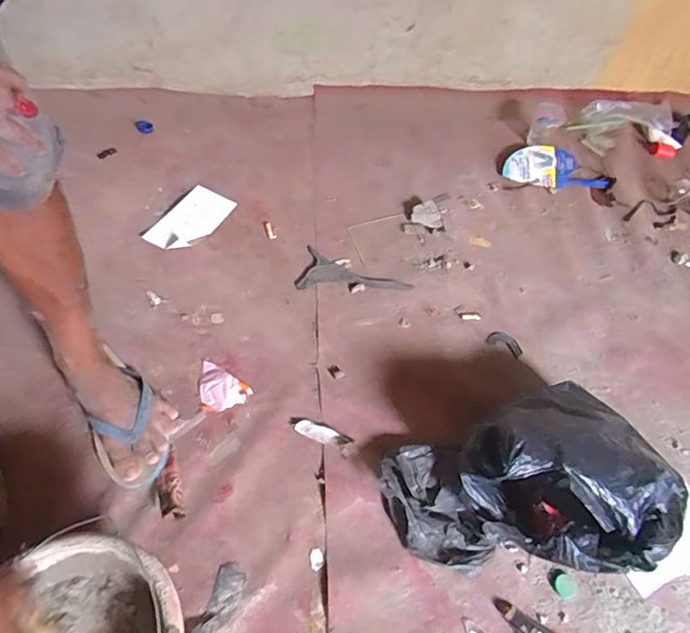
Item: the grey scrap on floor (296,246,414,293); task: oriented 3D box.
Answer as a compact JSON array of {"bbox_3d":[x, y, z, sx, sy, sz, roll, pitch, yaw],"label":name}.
[{"bbox_3d":[0.020,-0.080,0.975,0.209,0.006,0.097,9,59,4],"label":"grey scrap on floor"}]

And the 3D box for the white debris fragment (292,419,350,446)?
[{"bbox_3d":[-0.038,0.186,0.818,0.087,0.004,0.025,16,59,9],"label":"white debris fragment"}]

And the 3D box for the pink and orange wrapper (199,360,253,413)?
[{"bbox_3d":[-0.214,0.121,0.847,0.100,0.011,0.070,31,63,17],"label":"pink and orange wrapper"}]

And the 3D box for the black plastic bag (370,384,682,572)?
[{"bbox_3d":[0.252,0.241,0.700,0.351,0.150,0.246,-18,60,-12],"label":"black plastic bag"}]

